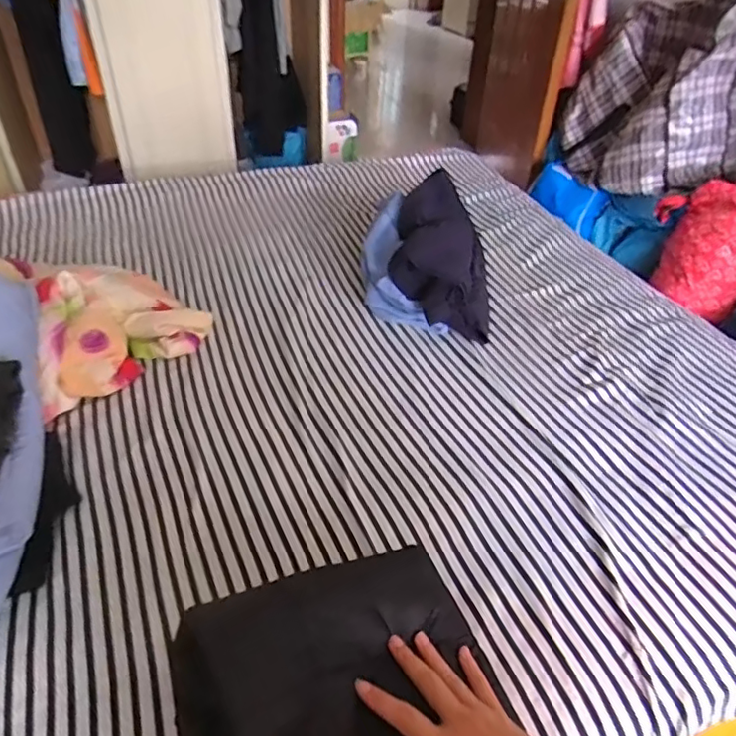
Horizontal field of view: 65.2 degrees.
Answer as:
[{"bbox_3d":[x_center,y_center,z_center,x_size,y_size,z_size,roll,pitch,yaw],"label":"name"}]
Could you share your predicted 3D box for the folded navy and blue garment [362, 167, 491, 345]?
[{"bbox_3d":[0.116,-0.213,1.089,0.243,0.193,0.280,6,40,5],"label":"folded navy and blue garment"}]

